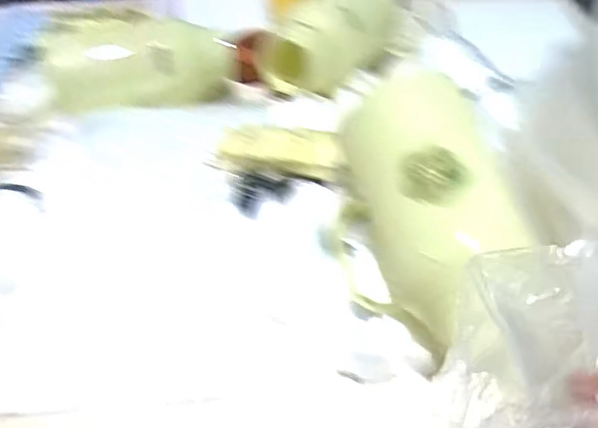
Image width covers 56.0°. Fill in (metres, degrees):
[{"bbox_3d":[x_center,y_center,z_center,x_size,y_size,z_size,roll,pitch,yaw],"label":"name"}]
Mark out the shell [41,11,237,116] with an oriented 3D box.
[{"bbox_3d":[-0.216,-0.214,0.780,0.248,0.115,0.088,-7,44,-24],"label":"shell"}]

